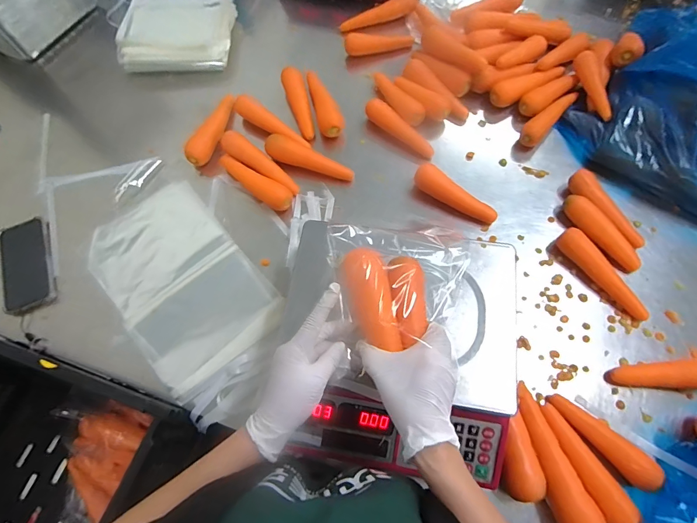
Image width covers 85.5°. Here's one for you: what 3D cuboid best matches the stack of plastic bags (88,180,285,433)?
[{"bbox_3d":[-0.266,0.036,0.608,0.208,0.019,0.372,-39,70,-14],"label":"stack of plastic bags"}]

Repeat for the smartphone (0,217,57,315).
[{"bbox_3d":[-0.545,0.002,0.634,0.078,0.005,0.163,-21,67,-7],"label":"smartphone"}]

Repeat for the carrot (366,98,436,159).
[{"bbox_3d":[0.096,-0.248,0.702,0.157,0.033,0.033,42,74,18],"label":"carrot"}]

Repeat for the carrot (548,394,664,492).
[{"bbox_3d":[0.332,0.229,0.493,0.035,0.035,0.139,-40,70,-14],"label":"carrot"}]

